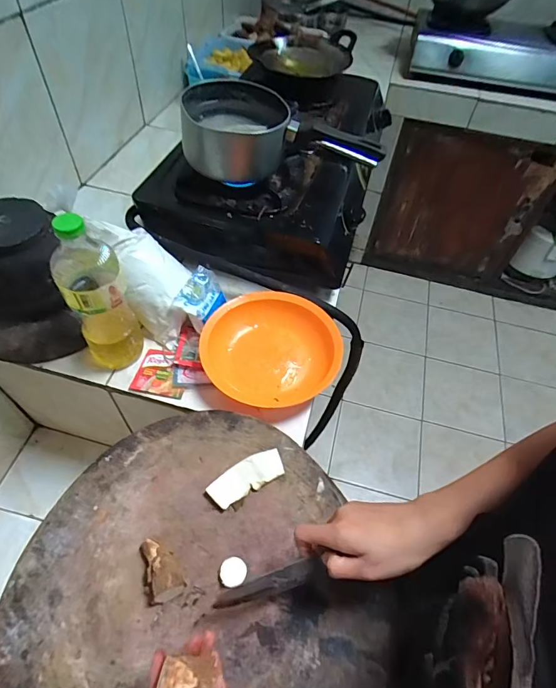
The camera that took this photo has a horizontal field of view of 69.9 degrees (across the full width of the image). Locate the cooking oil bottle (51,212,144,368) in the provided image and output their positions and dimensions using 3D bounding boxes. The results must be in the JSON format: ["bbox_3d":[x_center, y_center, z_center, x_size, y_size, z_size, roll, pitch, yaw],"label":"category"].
[{"bbox_3d":[-0.233,-0.061,0.512,0.072,0.234,0.064,-21,57,-19],"label":"cooking oil bottle"}]

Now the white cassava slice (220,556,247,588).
[{"bbox_3d":[-0.045,0.229,0.398,0.026,0.011,0.026,2,53,-3],"label":"white cassava slice"}]

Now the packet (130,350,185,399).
[{"bbox_3d":[-0.171,0.042,0.591,0.077,0.009,0.074,12,53,4],"label":"packet"}]

